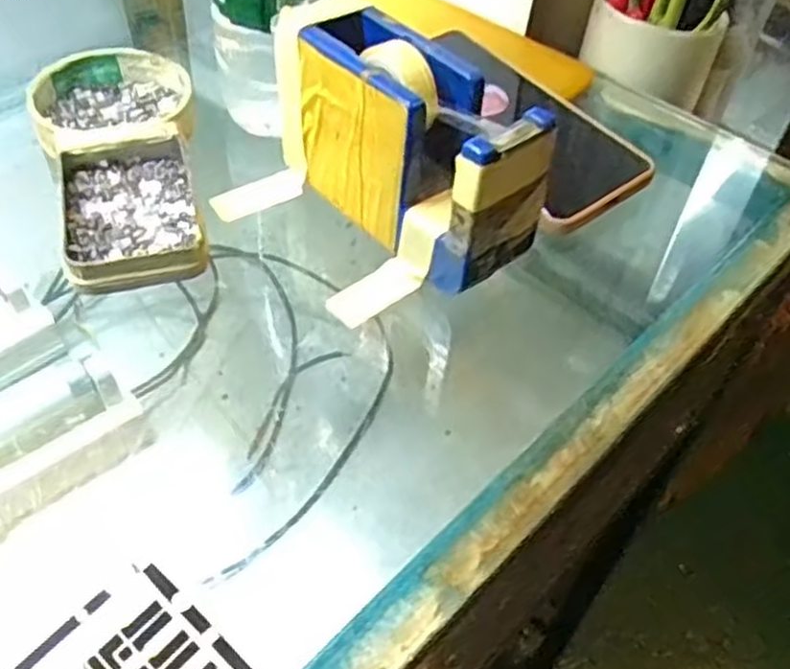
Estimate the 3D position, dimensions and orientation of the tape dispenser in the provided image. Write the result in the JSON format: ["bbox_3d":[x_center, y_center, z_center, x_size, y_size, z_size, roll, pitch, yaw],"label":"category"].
[{"bbox_3d":[0.006,-0.085,0.344,0.047,0.074,0.129,-33,58,-28],"label":"tape dispenser"}]

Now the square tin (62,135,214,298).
[{"bbox_3d":[-0.122,-0.058,0.356,0.060,0.016,0.093,-13,51,-14],"label":"square tin"}]

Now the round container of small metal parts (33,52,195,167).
[{"bbox_3d":[-0.147,-0.120,0.407,0.079,0.019,0.086,2,49,-2],"label":"round container of small metal parts"}]

